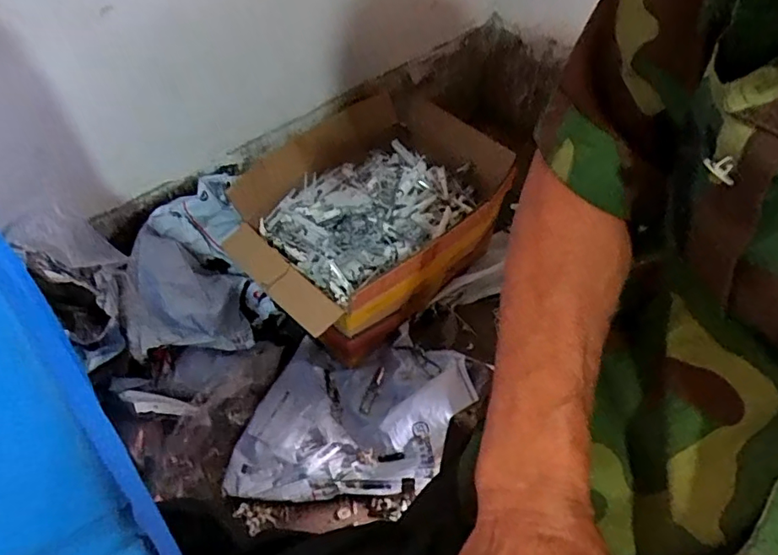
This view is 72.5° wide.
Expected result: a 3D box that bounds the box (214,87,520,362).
[{"bbox_3d":[-0.033,-0.128,1.057,0.552,0.217,0.391,-35,58,-24],"label":"box"}]

